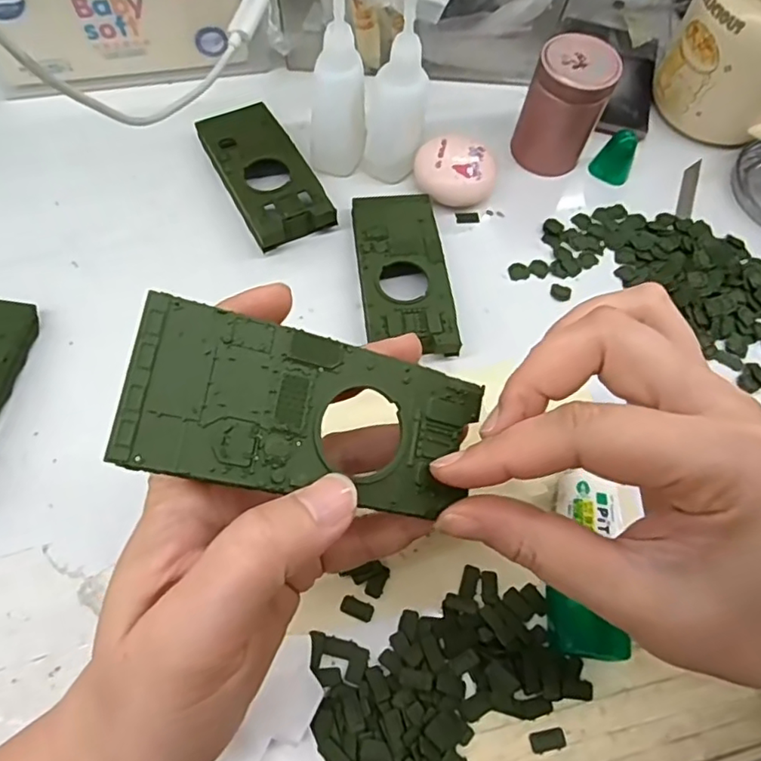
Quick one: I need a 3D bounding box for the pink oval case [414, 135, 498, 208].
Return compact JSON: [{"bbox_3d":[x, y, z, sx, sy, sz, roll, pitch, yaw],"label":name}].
[{"bbox_3d":[0.044,-0.122,0.349,0.047,0.024,0.039,14,66,3],"label":"pink oval case"}]

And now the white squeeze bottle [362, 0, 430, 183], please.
[{"bbox_3d":[0.010,-0.156,0.315,0.034,0.103,0.031,1,66,-3],"label":"white squeeze bottle"}]

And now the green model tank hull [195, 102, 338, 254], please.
[{"bbox_3d":[-0.070,-0.124,0.344,0.047,0.019,0.105,-26,70,-14],"label":"green model tank hull"}]

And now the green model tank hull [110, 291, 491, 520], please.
[{"bbox_3d":[-0.017,0.009,0.166,0.101,0.013,0.045,10,63,-24],"label":"green model tank hull"}]

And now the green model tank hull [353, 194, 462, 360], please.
[{"bbox_3d":[0.012,-0.060,0.319,0.047,0.020,0.105,-6,66,-6],"label":"green model tank hull"}]

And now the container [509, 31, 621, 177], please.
[{"bbox_3d":[0.107,-0.161,0.346,0.043,0.067,0.037,22,66,6],"label":"container"}]

